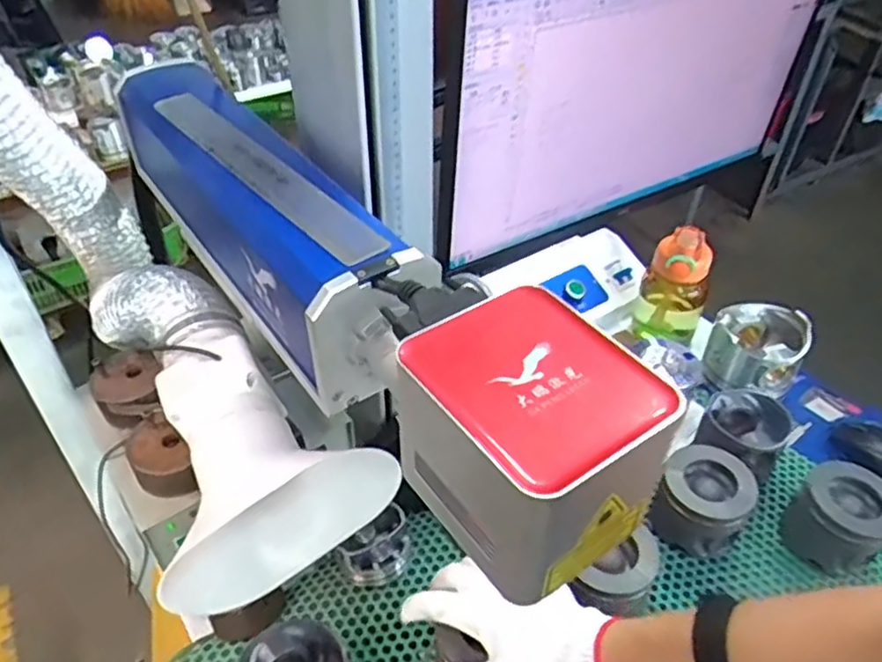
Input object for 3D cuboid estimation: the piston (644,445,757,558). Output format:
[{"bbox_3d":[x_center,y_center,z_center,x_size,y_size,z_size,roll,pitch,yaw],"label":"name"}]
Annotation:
[{"bbox_3d":[0.270,0.173,0.712,0.088,0.070,0.083,21,45,22],"label":"piston"}]

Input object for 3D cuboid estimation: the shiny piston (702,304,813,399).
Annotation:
[{"bbox_3d":[0.411,0.023,0.904,0.112,0.086,0.117,25,46,25],"label":"shiny piston"}]

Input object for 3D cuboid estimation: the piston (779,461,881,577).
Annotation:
[{"bbox_3d":[0.395,0.185,0.682,0.088,0.076,0.075,31,49,30],"label":"piston"}]

